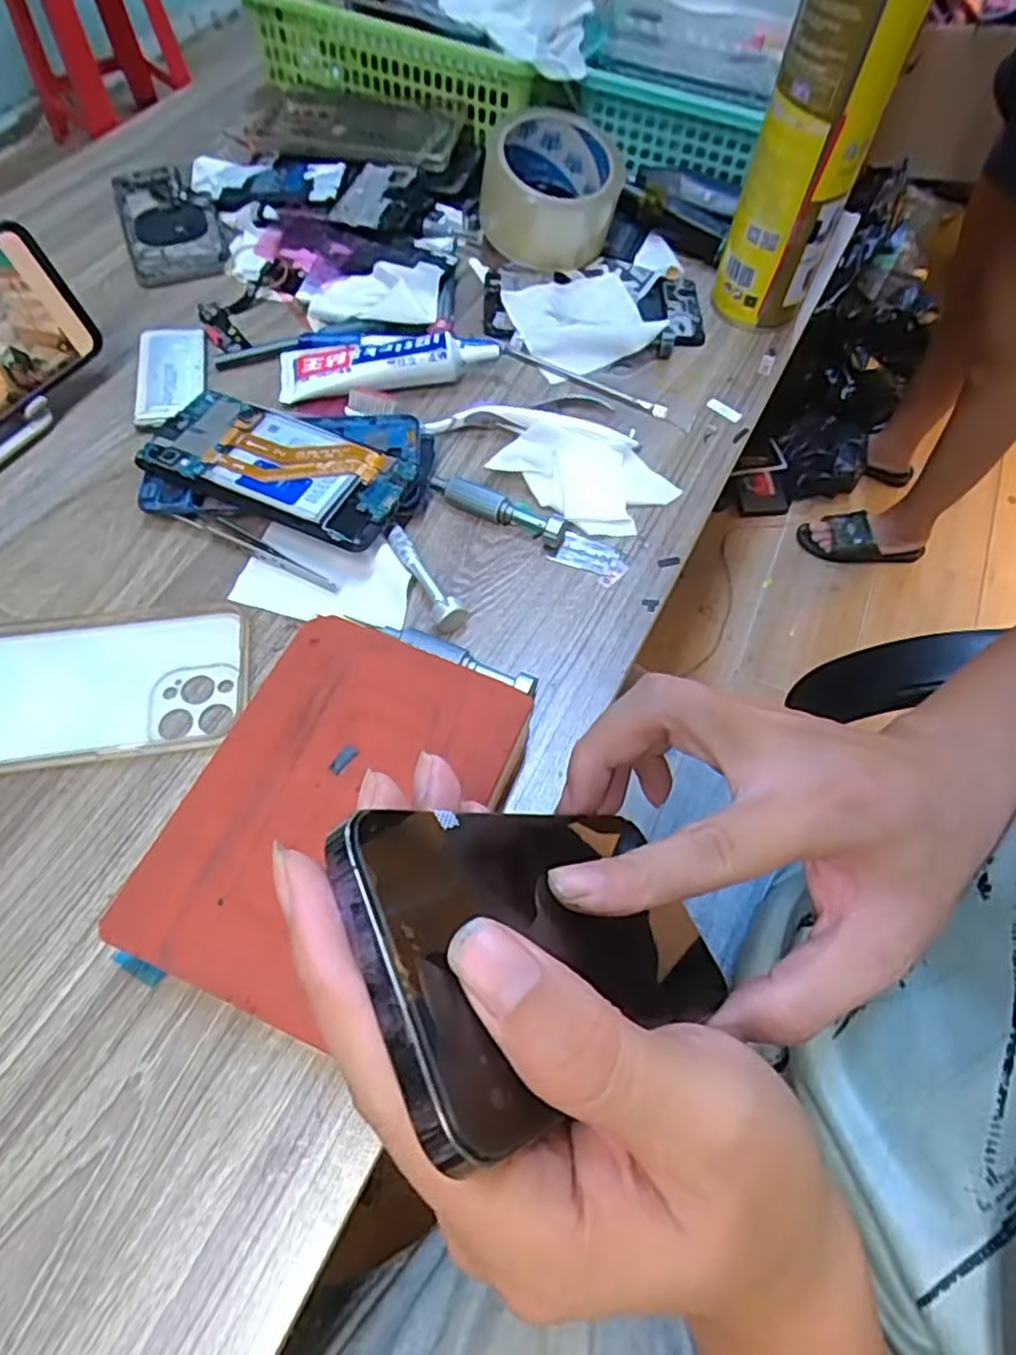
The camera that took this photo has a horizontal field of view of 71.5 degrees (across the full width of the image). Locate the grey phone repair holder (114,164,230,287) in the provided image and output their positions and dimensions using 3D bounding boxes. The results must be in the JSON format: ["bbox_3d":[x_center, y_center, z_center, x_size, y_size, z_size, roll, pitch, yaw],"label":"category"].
[{"bbox_3d":[-0.264,-0.355,0.547,0.068,0.006,0.149,-19,64,-12],"label":"grey phone repair holder"}]

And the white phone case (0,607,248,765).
[{"bbox_3d":[-0.215,0.004,0.351,0.160,0.008,0.079,-6,62,-5],"label":"white phone case"}]

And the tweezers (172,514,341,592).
[{"bbox_3d":[-0.140,-0.073,0.396,0.104,0.007,0.013,25,64,11],"label":"tweezers"}]

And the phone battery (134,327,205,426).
[{"bbox_3d":[-0.220,-0.199,0.461,0.040,0.010,0.091,-9,62,-7],"label":"phone battery"}]

